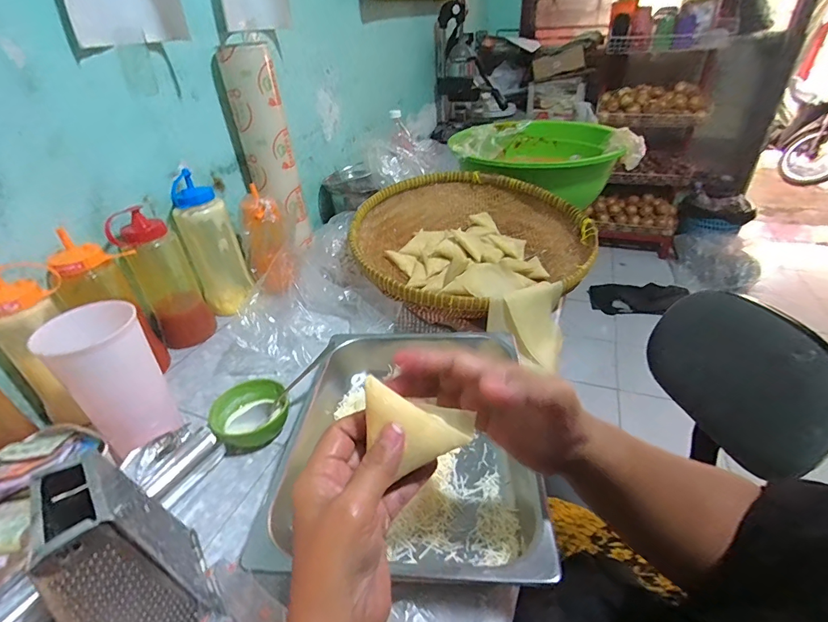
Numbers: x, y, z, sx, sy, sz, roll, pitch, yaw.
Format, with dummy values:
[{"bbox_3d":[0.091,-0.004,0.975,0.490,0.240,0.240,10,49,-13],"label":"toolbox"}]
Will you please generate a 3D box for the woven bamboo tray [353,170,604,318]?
[{"bbox_3d":[0.107,-0.129,0.777,0.430,0.116,0.426,10,36,19],"label":"woven bamboo tray"}]

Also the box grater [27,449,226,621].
[{"bbox_3d":[-0.230,0.192,0.322,0.083,0.163,0.098,-28,41,-31],"label":"box grater"}]

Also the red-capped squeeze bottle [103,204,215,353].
[{"bbox_3d":[-0.391,-0.049,0.654,0.085,0.208,0.080,-23,39,-26],"label":"red-capped squeeze bottle"}]

